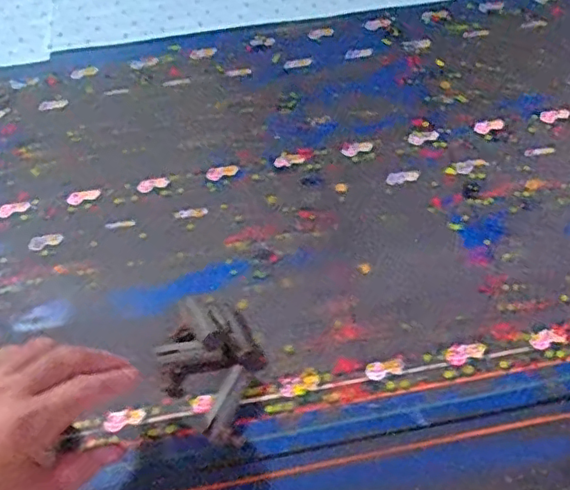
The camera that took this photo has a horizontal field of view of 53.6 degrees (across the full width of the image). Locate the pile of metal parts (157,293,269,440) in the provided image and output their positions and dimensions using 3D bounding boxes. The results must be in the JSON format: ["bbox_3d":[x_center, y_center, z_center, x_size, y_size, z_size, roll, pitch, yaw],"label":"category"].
[{"bbox_3d":[-0.069,0.102,0.501,0.091,0.018,0.101,26,64,18],"label":"pile of metal parts"}]

